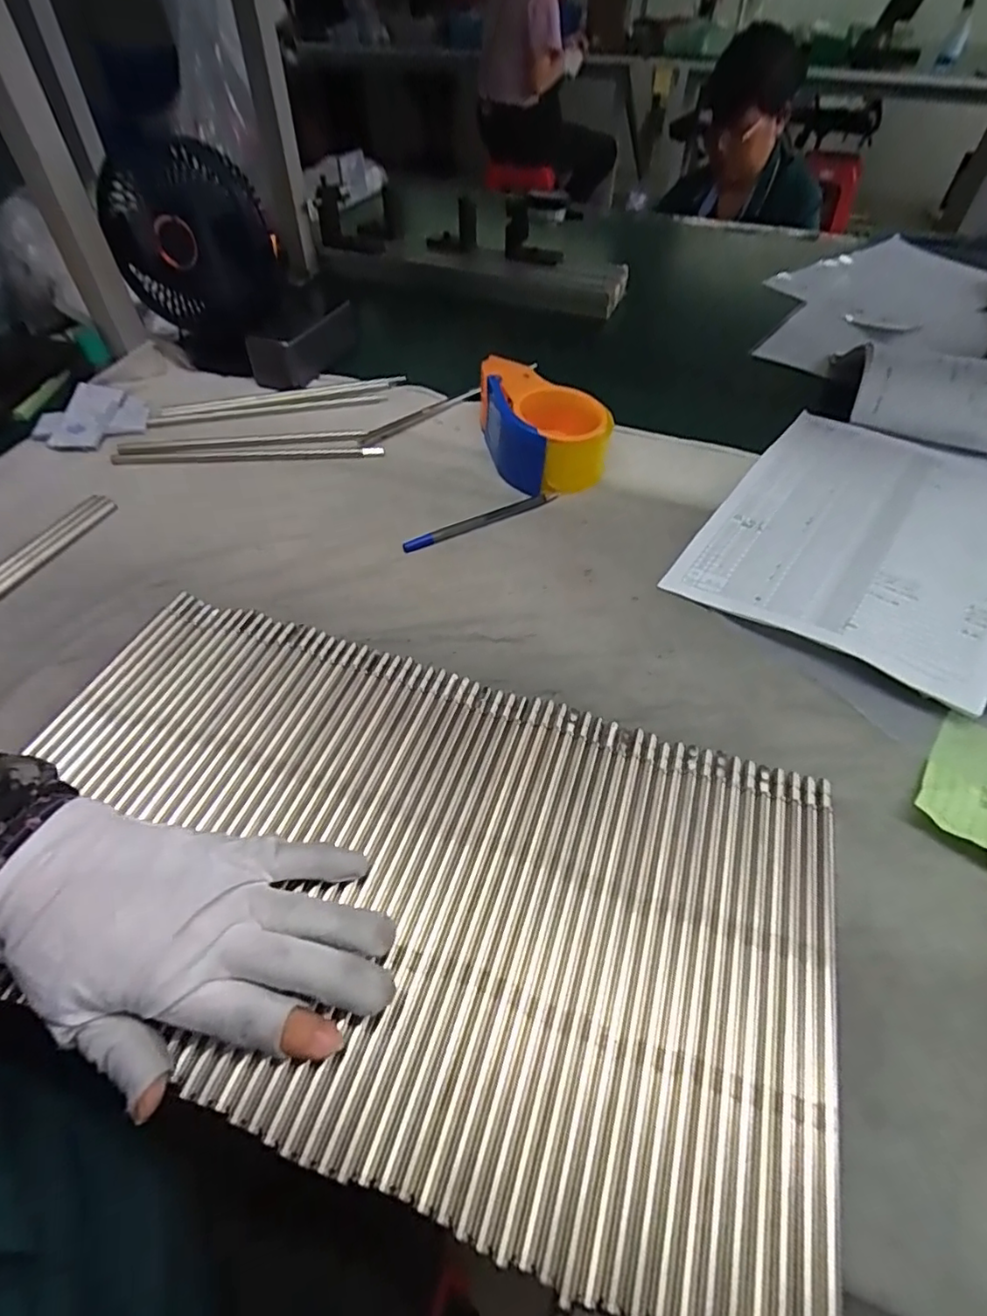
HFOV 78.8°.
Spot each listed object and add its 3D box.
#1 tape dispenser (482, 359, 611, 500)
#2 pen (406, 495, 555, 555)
[{"bbox_3d":[0.042,-0.206,0.526,0.093,0.060,0.135,-9,49,-9],"label":"tape dispenser"},{"bbox_3d":[-0.007,-0.110,0.480,0.138,0.007,0.011,-23,53,-20],"label":"pen"}]

